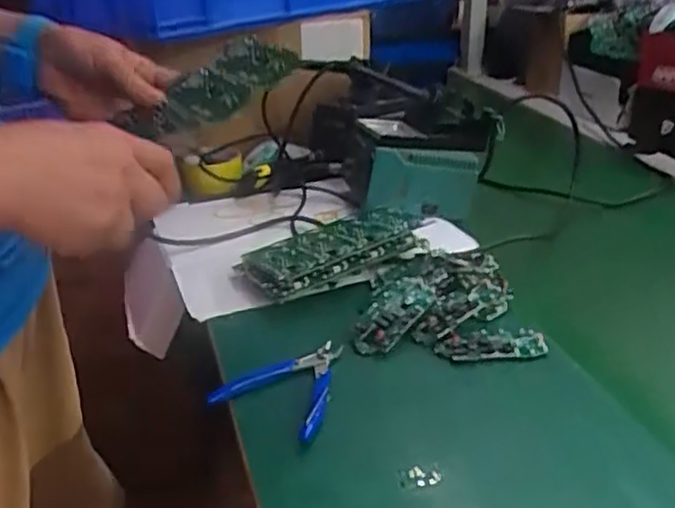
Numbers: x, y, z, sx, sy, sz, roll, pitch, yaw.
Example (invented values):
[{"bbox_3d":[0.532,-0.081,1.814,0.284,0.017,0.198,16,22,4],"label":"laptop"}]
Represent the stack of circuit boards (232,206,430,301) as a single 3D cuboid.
[{"bbox_3d":[-0.006,-0.003,0.786,0.194,0.048,0.092,-14,29,-24],"label":"stack of circuit boards"}]

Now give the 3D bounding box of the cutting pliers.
[{"bbox_3d":[-0.036,0.104,0.610,0.093,0.017,0.117,14,30,27],"label":"cutting pliers"}]

